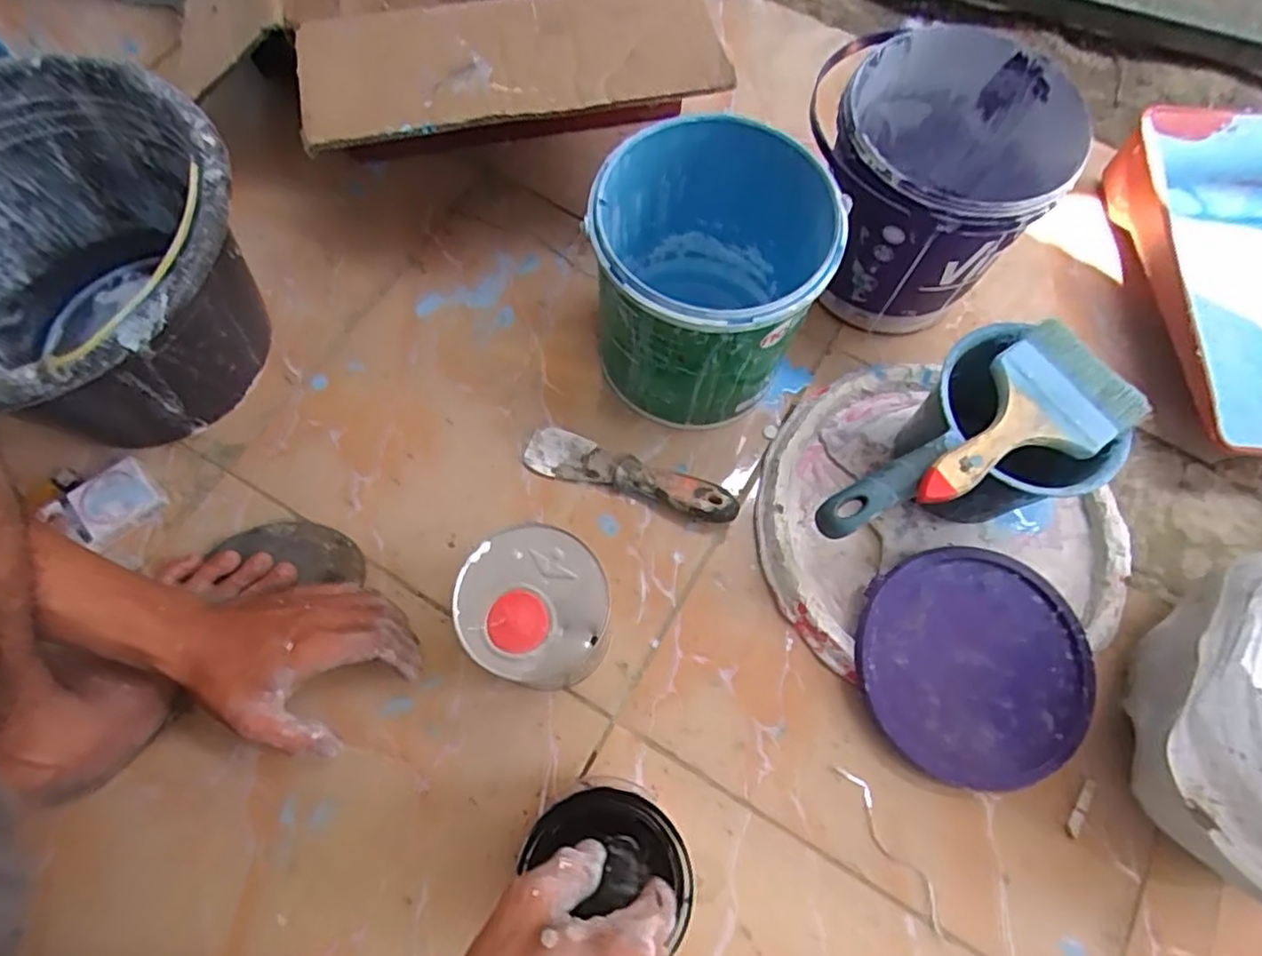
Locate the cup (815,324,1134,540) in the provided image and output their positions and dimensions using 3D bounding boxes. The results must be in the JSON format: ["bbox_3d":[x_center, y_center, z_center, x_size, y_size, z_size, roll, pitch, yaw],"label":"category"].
[{"bbox_3d":[0.240,0.002,0.532,0.238,0.128,0.138,-34,74,-14],"label":"cup"}]

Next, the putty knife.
[{"bbox_3d":[-0.001,-0.004,0.599,0.191,0.032,0.040,17,70,4],"label":"putty knife"}]

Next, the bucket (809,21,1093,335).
[{"bbox_3d":[0.261,-0.252,0.609,0.197,0.192,0.187,1,69,-2],"label":"bucket"}]

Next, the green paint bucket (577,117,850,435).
[{"bbox_3d":[0.060,-0.161,0.568,0.176,0.193,0.181,1,69,-2],"label":"green paint bucket"}]

